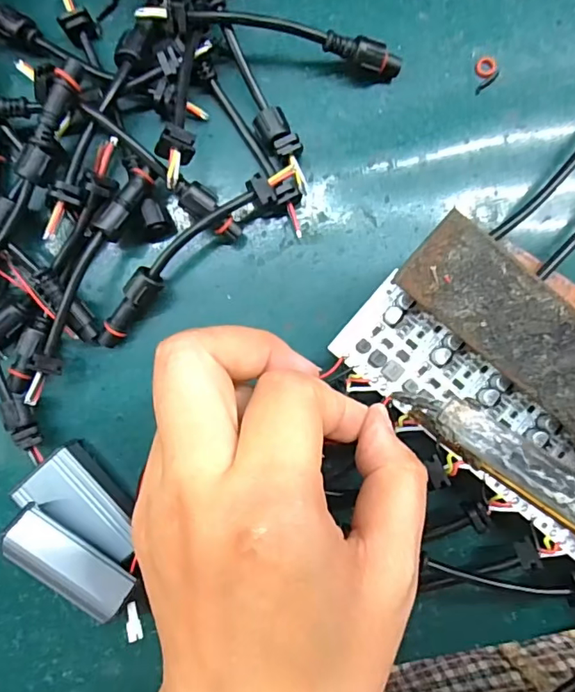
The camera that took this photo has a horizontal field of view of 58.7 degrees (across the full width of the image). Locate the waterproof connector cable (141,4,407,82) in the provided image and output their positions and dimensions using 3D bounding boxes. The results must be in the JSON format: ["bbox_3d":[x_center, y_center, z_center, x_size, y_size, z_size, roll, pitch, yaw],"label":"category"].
[{"bbox_3d":[-0.004,-0.123,0.204,0.104,0.010,0.013,5,99,-11],"label":"waterproof connector cable"}]

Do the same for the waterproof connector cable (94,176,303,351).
[{"bbox_3d":[-0.037,-0.037,0.209,0.098,0.025,0.027,-30,95,8],"label":"waterproof connector cable"}]

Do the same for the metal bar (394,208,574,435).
[{"bbox_3d":[0.114,0.023,0.173,0.175,0.014,0.031,40,99,-2],"label":"metal bar"}]

